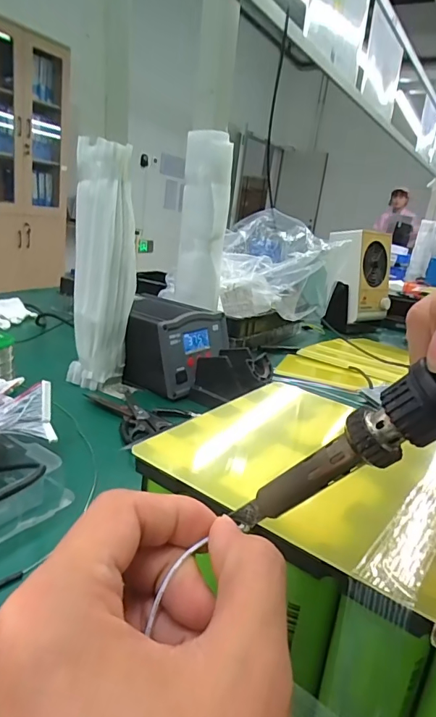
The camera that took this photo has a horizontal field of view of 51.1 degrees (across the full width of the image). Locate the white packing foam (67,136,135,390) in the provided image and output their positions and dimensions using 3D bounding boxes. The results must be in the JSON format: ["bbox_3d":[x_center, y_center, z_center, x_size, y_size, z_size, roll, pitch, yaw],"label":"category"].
[{"bbox_3d":[-0.149,-0.107,0.593,0.077,0.305,0.048,4,18,-12],"label":"white packing foam"}]

